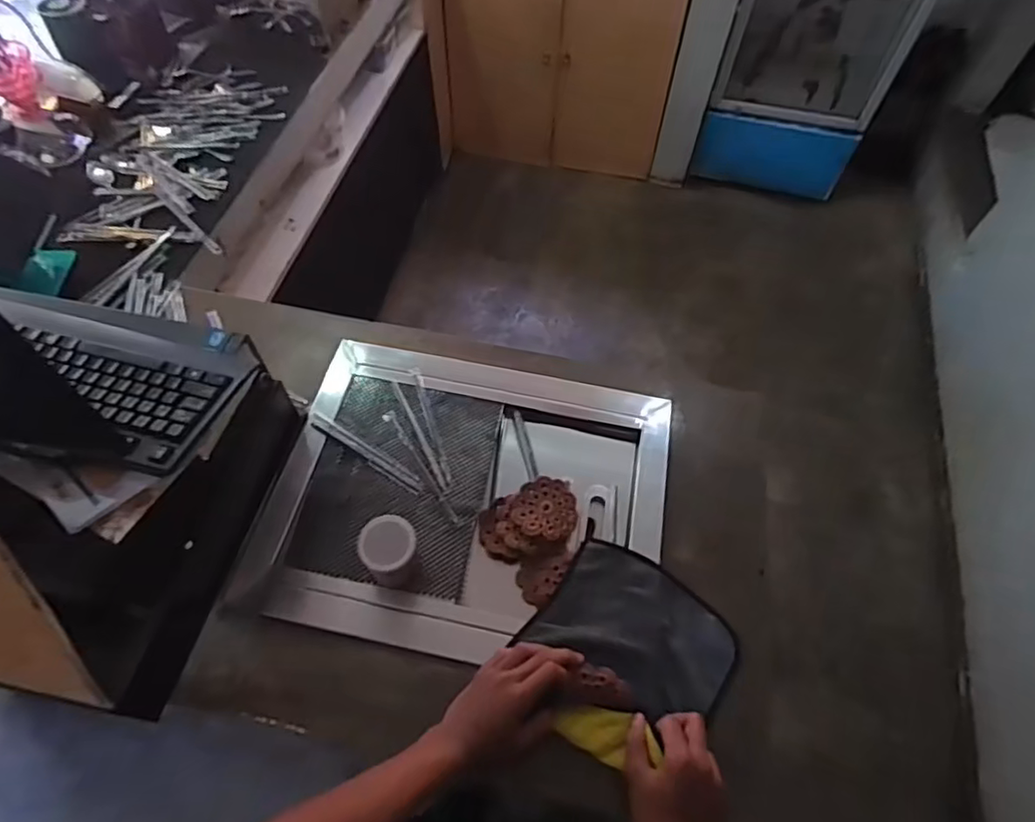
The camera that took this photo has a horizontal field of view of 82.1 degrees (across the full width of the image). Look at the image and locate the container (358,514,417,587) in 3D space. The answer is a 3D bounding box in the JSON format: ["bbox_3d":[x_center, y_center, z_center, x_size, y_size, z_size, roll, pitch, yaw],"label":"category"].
[{"bbox_3d":[-0.157,0.179,0.745,0.064,0.102,0.062,-20,61,-15],"label":"container"}]

